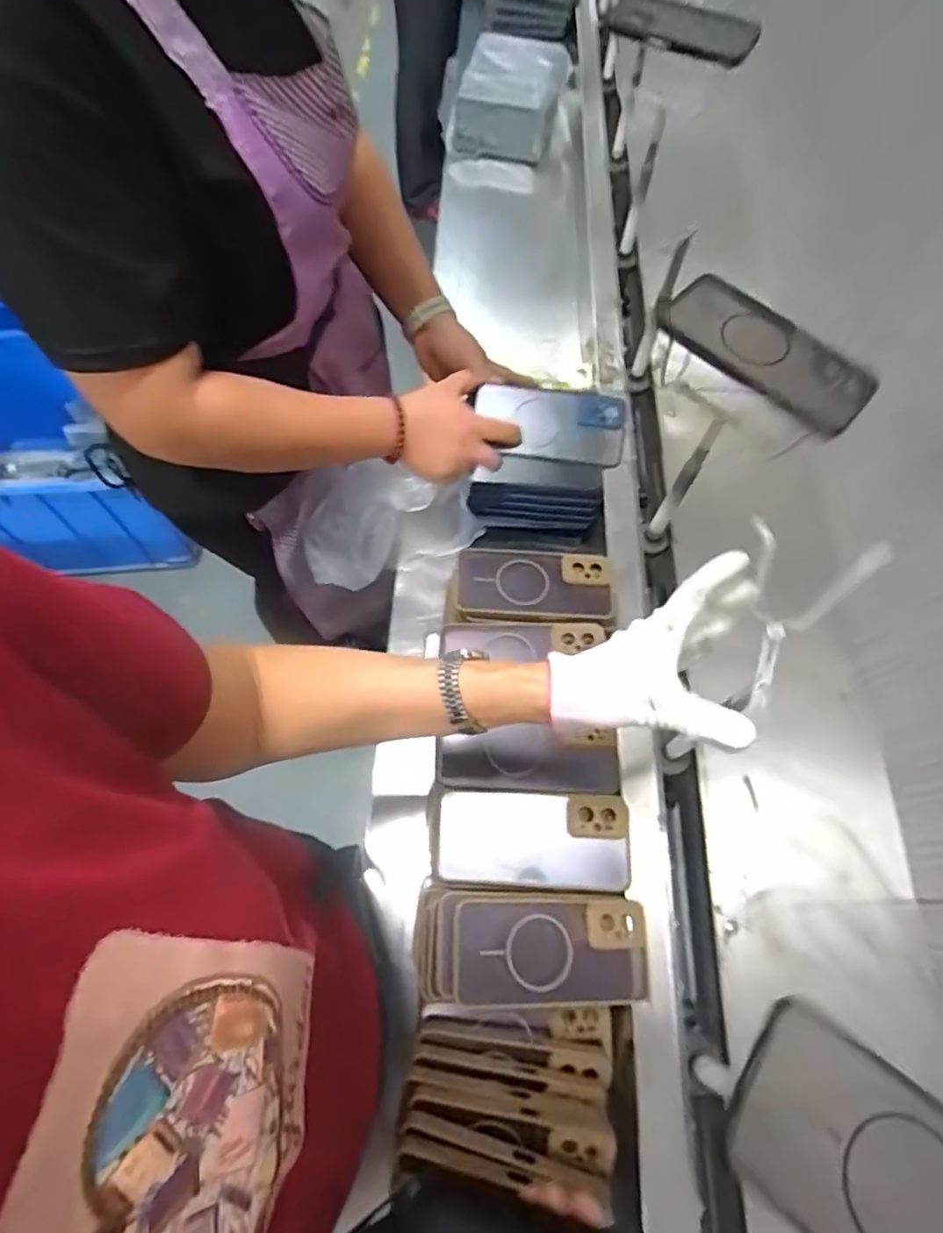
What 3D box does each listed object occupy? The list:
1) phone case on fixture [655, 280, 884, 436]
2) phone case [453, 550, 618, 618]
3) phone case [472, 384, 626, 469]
[{"bbox_3d":[0.227,-0.205,0.474,0.165,0.017,0.062,33,89,8],"label":"phone case on fixture"},{"bbox_3d":[0.067,-0.033,0.639,0.160,0.013,0.076,3,61,2],"label":"phone case"},{"bbox_3d":[0.084,-0.207,0.662,0.159,0.013,0.074,6,105,7],"label":"phone case"}]

